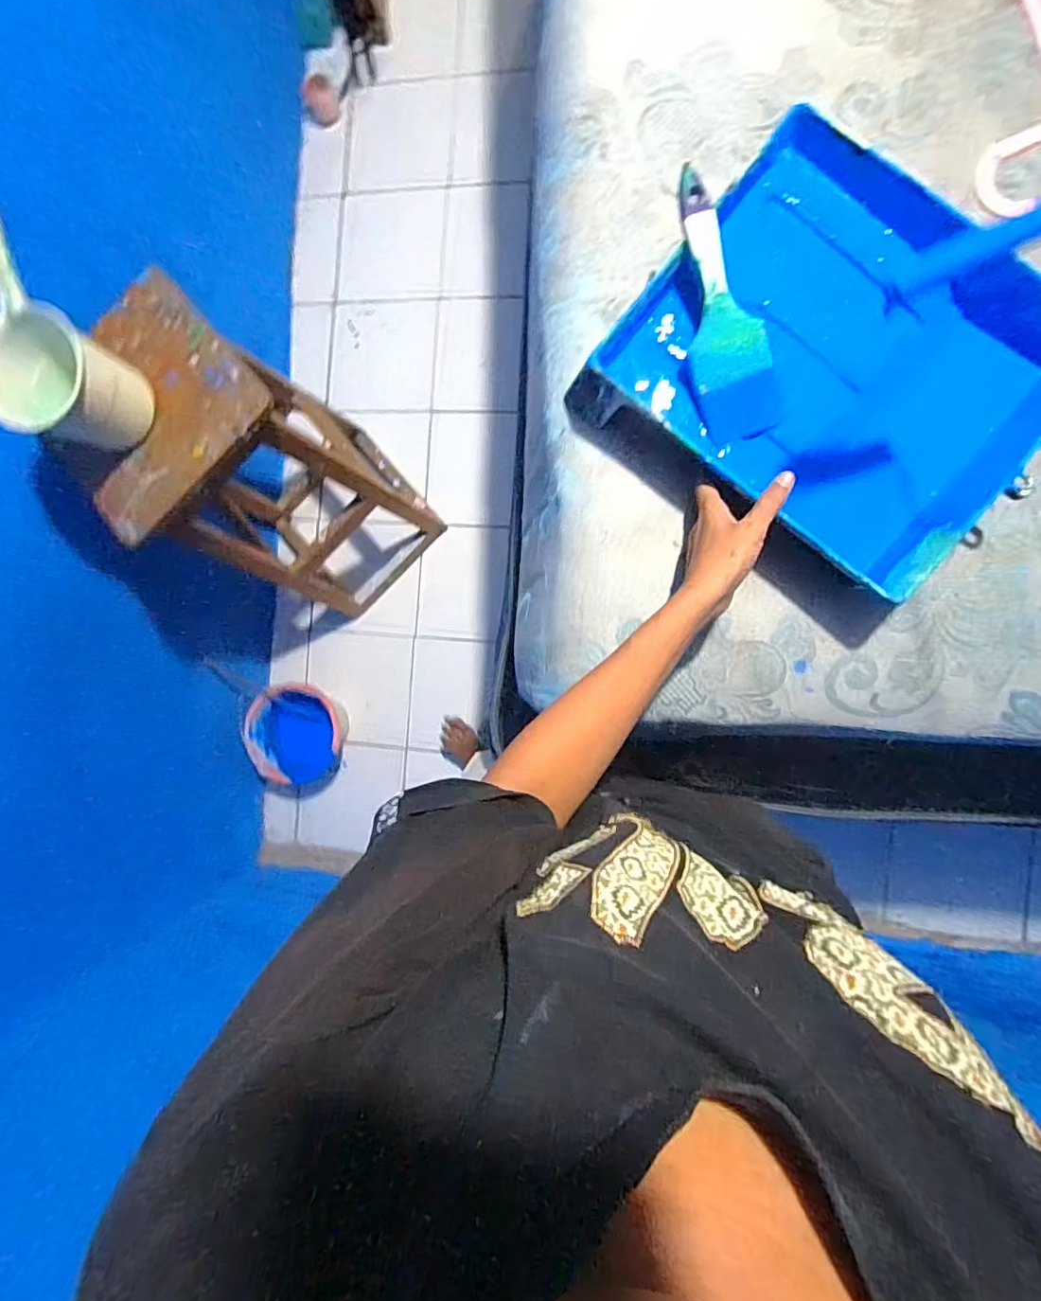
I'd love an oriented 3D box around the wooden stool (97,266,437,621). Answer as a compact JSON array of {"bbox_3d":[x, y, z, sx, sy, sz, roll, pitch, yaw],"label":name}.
[{"bbox_3d":[-0.486,-0.331,1.097,0.329,0.659,0.359,-43,84,6],"label":"wooden stool"}]

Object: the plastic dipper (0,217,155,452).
[{"bbox_3d":[-0.584,-0.390,0.707,0.119,0.143,0.223,6,91,8],"label":"plastic dipper"}]

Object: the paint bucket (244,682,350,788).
[{"bbox_3d":[-0.556,0.214,1.416,0.218,0.168,0.259,8,91,8],"label":"paint bucket"}]

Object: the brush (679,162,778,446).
[{"bbox_3d":[0.175,-0.291,0.472,0.069,0.013,0.207,-17,105,5],"label":"brush"}]

